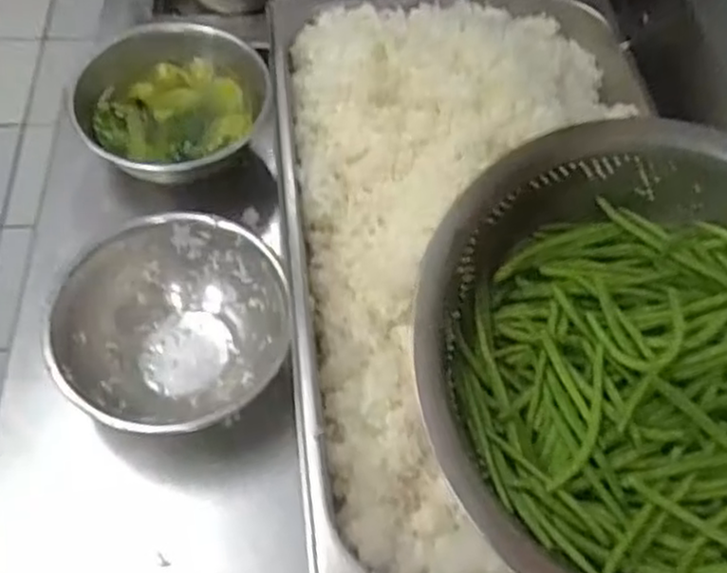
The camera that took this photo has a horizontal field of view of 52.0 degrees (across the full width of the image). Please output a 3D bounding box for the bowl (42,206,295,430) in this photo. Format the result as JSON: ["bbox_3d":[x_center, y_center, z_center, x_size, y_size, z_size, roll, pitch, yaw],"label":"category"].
[{"bbox_3d":[-0.146,0.032,0.567,0.151,0.067,0.168,35,62,17],"label":"bowl"}]

